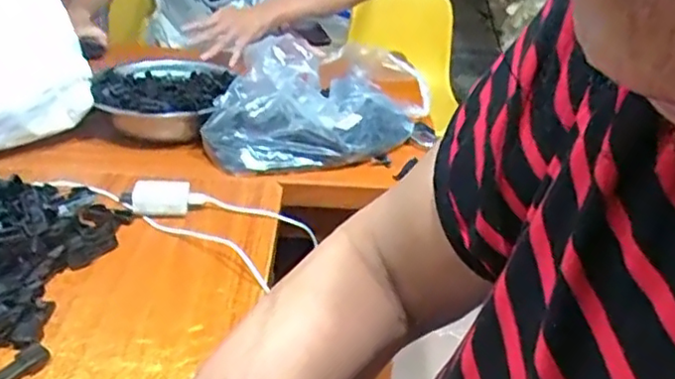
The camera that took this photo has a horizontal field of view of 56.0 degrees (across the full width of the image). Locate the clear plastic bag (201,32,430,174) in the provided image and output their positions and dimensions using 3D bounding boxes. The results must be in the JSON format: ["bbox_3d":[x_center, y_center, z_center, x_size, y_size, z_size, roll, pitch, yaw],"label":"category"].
[{"bbox_3d":[-0.014,-0.123,0.805,0.308,0.129,0.163,-22,39,-40],"label":"clear plastic bag"}]

